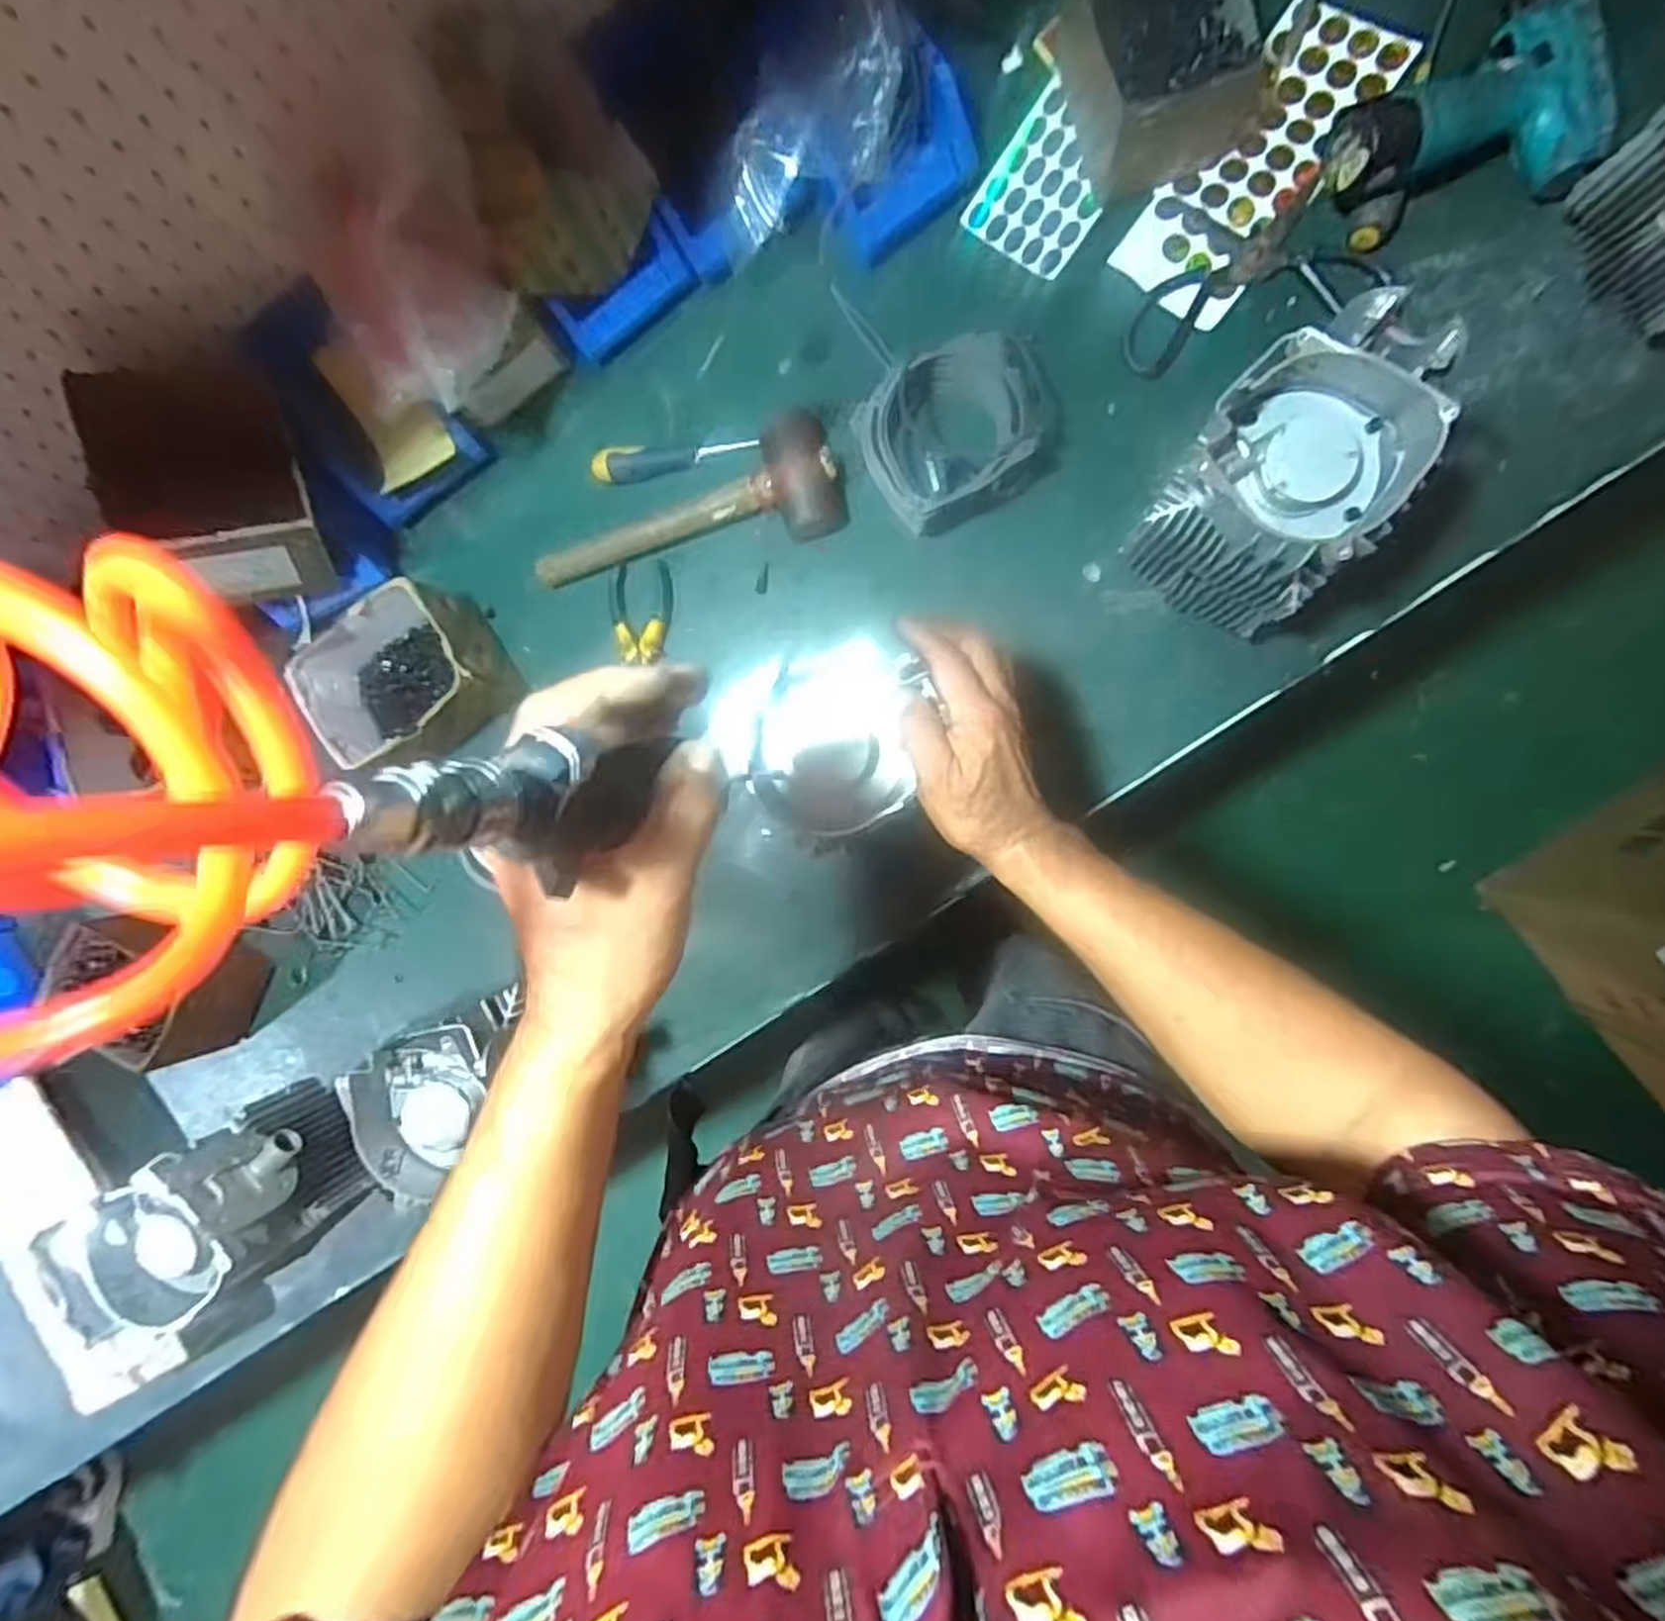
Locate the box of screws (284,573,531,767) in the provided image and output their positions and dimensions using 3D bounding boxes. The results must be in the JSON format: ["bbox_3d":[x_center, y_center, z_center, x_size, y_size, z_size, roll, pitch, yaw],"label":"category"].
[{"bbox_3d":[-0.388,-0.126,0.718,0.156,0.098,0.119,-33,87,8],"label":"box of screws"}]

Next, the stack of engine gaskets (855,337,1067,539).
[{"bbox_3d":[0.108,-0.310,0.636,0.170,0.070,0.133,-26,88,8],"label":"stack of engine gaskets"}]

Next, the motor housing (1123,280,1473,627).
[{"bbox_3d":[0.304,-0.222,0.547,0.119,0.205,0.134,35,96,6],"label":"motor housing"}]

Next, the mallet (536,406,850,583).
[{"bbox_3d":[-0.132,-0.269,0.694,0.295,0.055,0.100,-11,90,8],"label":"mallet"}]

